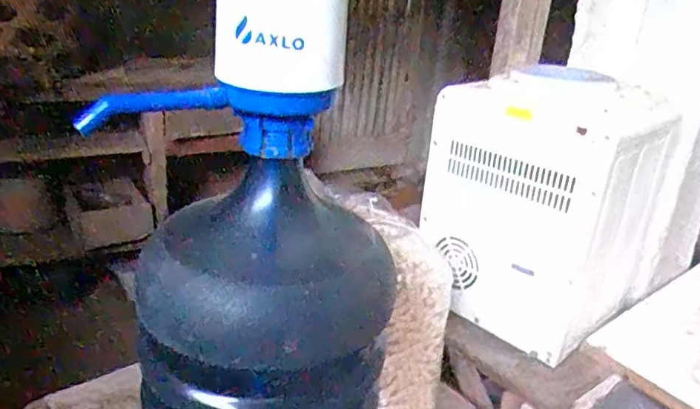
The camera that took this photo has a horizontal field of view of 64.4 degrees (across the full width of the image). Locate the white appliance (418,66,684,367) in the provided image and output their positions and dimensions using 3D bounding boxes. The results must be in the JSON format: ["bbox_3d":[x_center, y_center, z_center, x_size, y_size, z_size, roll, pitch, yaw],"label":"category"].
[{"bbox_3d":[0.380,-0.015,1.010,0.384,0.403,0.301,-11,27,-34],"label":"white appliance"}]

